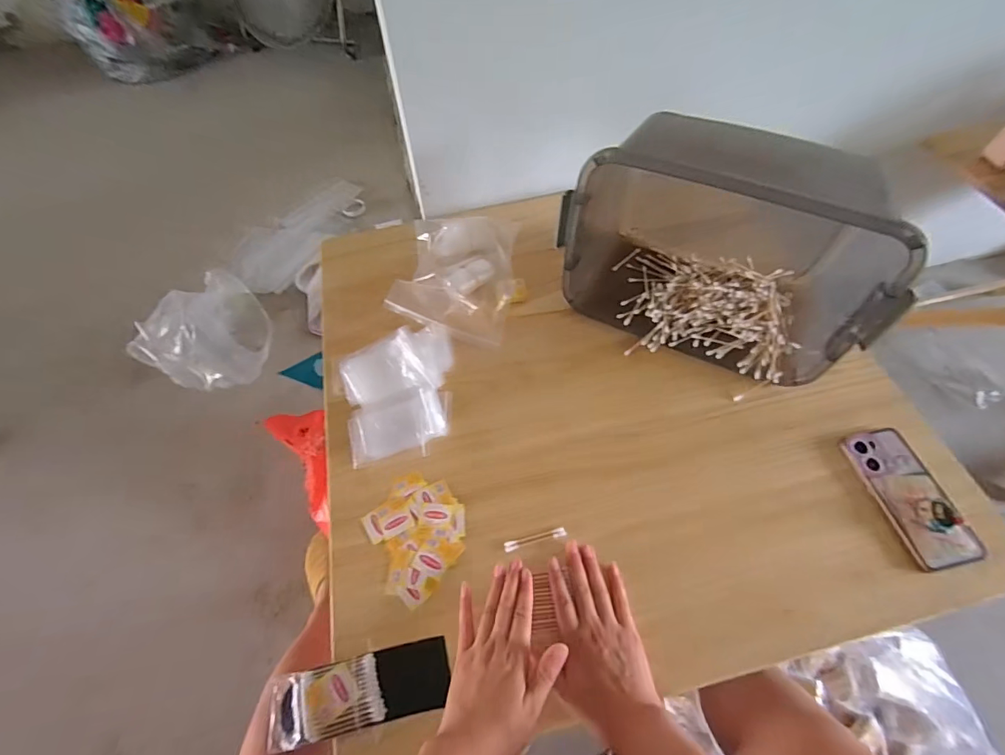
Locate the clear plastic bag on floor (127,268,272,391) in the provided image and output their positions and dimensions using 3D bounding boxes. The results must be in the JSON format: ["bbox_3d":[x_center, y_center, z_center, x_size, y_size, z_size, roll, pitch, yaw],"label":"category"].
[{"bbox_3d":[-0.814,-0.126,1.266,0.291,0.217,0.302,20,60,13],"label":"clear plastic bag on floor"}]

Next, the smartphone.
[{"bbox_3d":[0.485,0.137,0.535,0.079,0.017,0.162,-15,58,3],"label":"smartphone"}]

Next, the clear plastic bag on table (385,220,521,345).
[{"bbox_3d":[-0.072,-0.173,0.729,0.181,0.041,0.246,8,58,6],"label":"clear plastic bag on table"}]

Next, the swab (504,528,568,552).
[{"bbox_3d":[0.039,0.190,0.530,0.074,0.006,0.011,-13,58,-7],"label":"swab"}]

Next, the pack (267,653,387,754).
[{"bbox_3d":[-0.180,0.329,0.457,0.113,0.013,0.062,-11,58,-6],"label":"pack"}]

